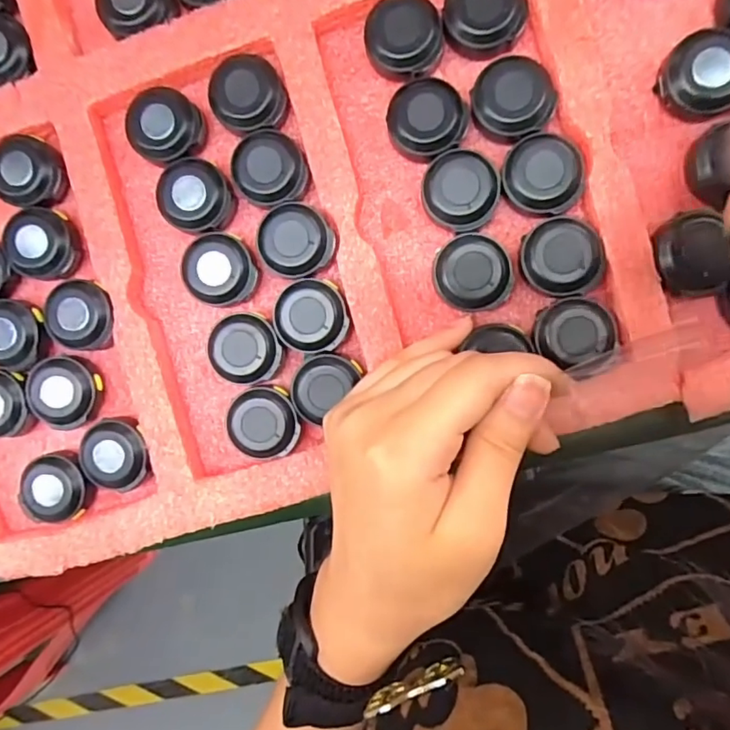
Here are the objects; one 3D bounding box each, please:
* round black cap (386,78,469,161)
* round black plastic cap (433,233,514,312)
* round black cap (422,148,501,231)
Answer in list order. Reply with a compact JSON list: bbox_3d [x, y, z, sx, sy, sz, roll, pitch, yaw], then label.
[{"bbox_3d":[0.023,-0.093,0.211,0.029,0.013,0.028,0,93,7],"label":"round black cap"},{"bbox_3d":[0.041,-0.036,0.212,0.028,0.013,0.029,0,93,7],"label":"round black plastic cap"},{"bbox_3d":[0.037,-0.067,0.211,0.028,0.011,0.030,0,93,7],"label":"round black cap"}]

